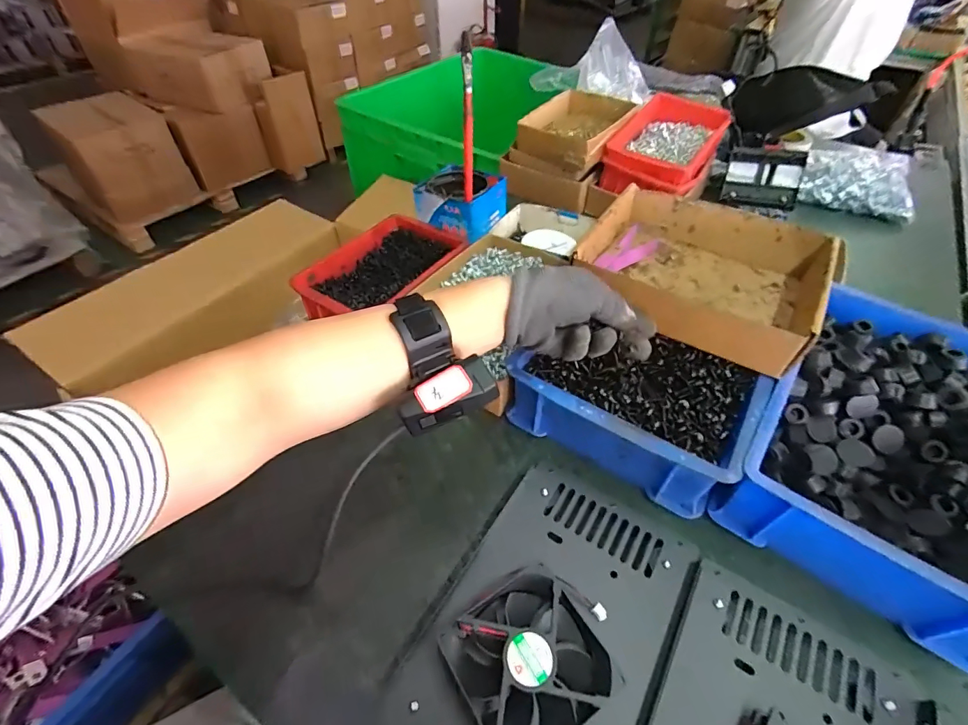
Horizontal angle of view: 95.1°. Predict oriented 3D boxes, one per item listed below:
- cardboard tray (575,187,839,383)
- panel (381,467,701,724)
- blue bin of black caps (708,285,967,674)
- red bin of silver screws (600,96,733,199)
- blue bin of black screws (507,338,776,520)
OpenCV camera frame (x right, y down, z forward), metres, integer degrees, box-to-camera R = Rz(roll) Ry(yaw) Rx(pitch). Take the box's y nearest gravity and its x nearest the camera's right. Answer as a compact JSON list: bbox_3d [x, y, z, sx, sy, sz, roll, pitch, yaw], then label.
[{"bbox_3d":[0.226,-0.100,0.469,0.214,0.067,0.198,27,53,22],"label":"cardboard tray"},{"bbox_3d":[0.045,0.195,0.316,0.167,0.041,0.243,24,52,20],"label":"panel"},{"bbox_3d":[0.360,0.063,0.394,0.193,0.076,0.297,30,55,25],"label":"blue bin of black caps"},{"bbox_3d":[0.292,-0.345,0.710,0.137,0.075,0.235,28,54,23],"label":"red bin of silver screws"},{"bbox_3d":[0.139,0.035,0.422,0.198,0.076,0.128,26,53,22],"label":"blue bin of black screws"}]

